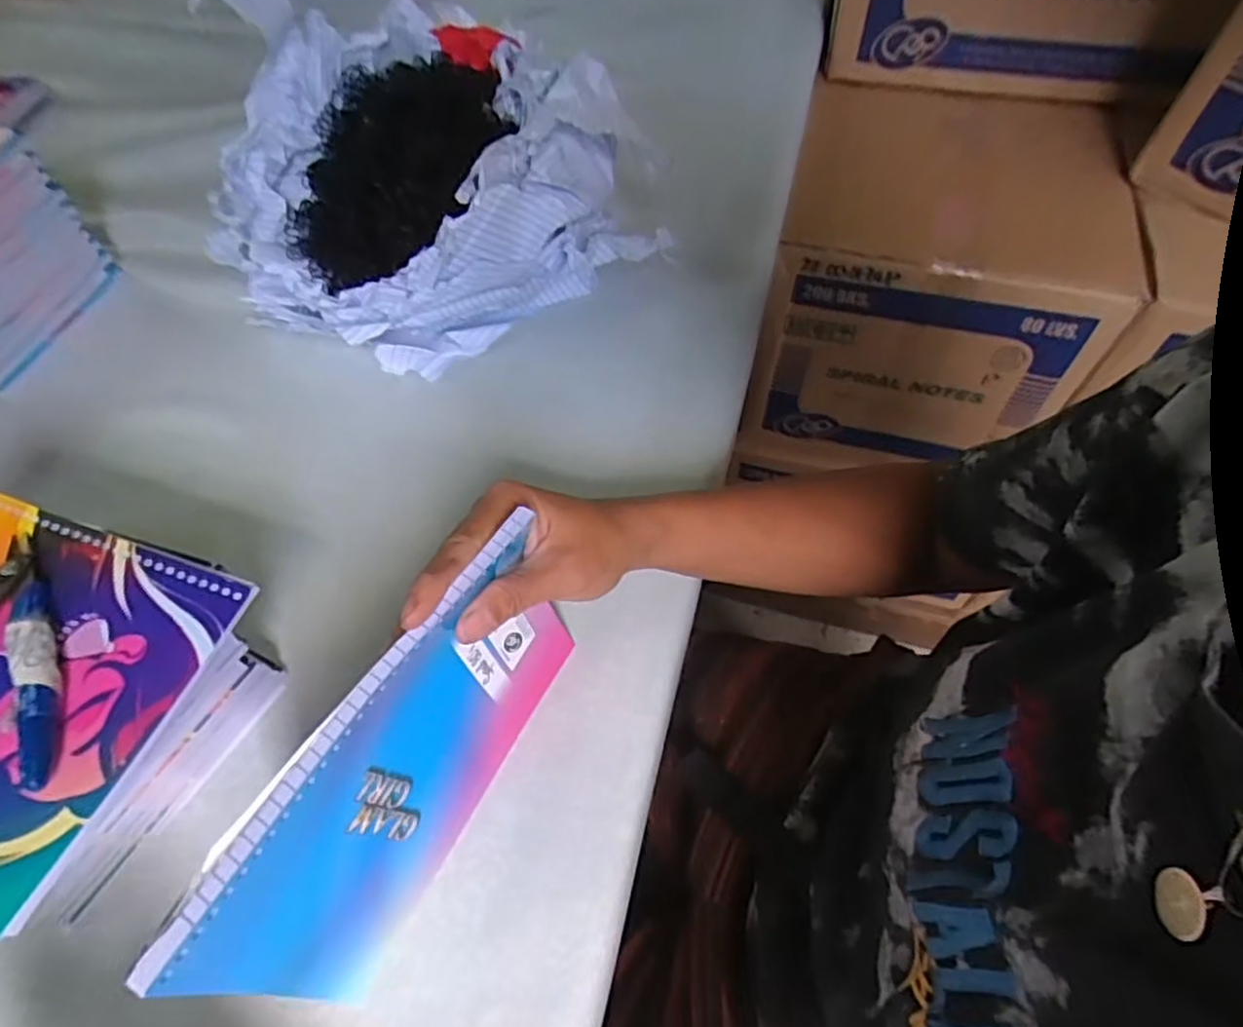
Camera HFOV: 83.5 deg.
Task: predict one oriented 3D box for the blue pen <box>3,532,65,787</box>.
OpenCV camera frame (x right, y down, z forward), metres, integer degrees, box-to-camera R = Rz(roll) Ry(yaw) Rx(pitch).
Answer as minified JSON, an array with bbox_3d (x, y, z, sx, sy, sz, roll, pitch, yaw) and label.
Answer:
[{"bbox_3d":[-0.247,0.056,0.294,0.016,0.012,0.118,-24,60,-13],"label":"blue pen"}]

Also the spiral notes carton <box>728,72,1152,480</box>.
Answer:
[{"bbox_3d":[0.360,-0.254,0.835,0.334,0.322,0.298,13,60,9],"label":"spiral notes carton"}]

